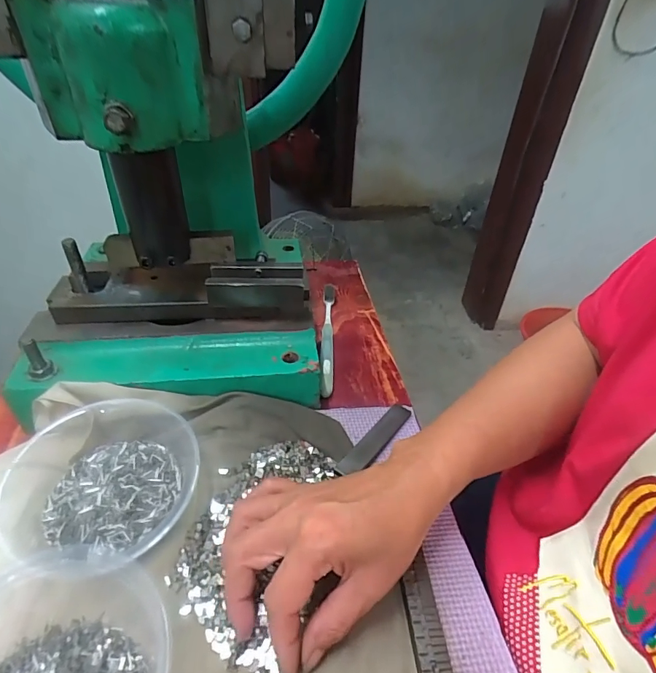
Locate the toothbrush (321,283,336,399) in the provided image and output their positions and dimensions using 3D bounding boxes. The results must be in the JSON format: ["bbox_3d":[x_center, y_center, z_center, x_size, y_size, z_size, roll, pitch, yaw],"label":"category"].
[{"bbox_3d":[0.000,-0.008,0.486,0.014,0.019,0.194,3,38,-1],"label":"toothbrush"}]

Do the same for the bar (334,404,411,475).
[{"bbox_3d":[0.042,0.089,0.365,0.020,0.007,0.096,28,44,28],"label":"bar"}]

